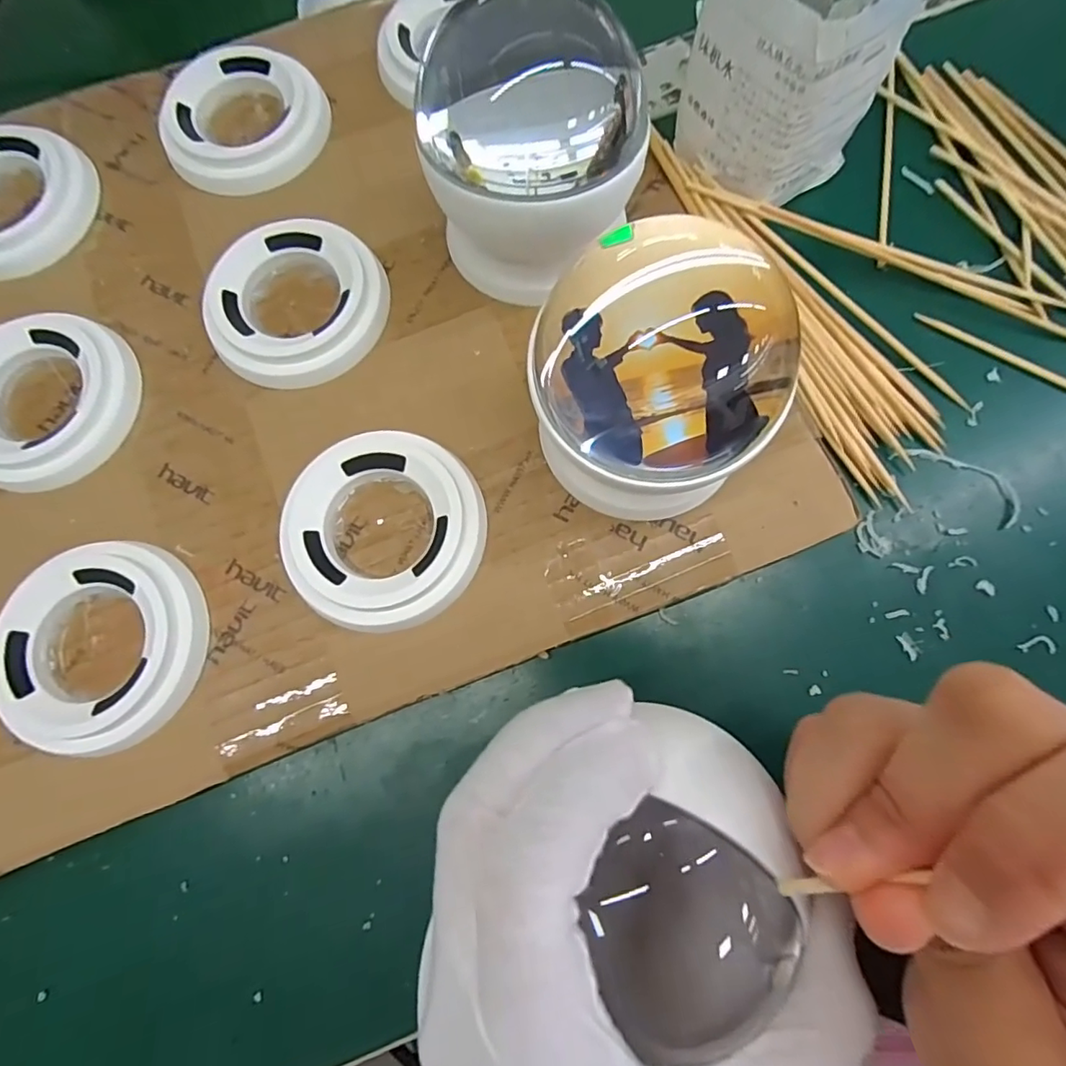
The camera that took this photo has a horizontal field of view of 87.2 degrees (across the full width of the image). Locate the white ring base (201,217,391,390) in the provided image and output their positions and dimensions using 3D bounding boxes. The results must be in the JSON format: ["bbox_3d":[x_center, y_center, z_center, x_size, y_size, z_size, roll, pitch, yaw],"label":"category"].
[{"bbox_3d":[-0.094,-0.092,0.223,0.068,0.014,0.067,0,75,1],"label":"white ring base"}]

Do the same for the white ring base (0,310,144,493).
[{"bbox_3d":[-0.190,-0.052,0.217,0.065,0.013,0.068,0,75,1],"label":"white ring base"}]

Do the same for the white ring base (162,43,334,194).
[{"bbox_3d":[-0.127,-0.181,0.246,0.065,0.013,0.067,0,75,1],"label":"white ring base"}]

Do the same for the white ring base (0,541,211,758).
[{"bbox_3d":[-0.148,0.038,0.193,0.066,0.012,0.069,0,75,1],"label":"white ring base"}]

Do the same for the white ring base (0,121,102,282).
[{"bbox_3d":[-0.228,-0.144,0.241,0.065,0.014,0.069,32,78,9],"label":"white ring base"}]

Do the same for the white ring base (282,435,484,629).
[{"bbox_3d":[-0.052,-0.001,0.199,0.069,0.013,0.068,0,75,1],"label":"white ring base"}]

